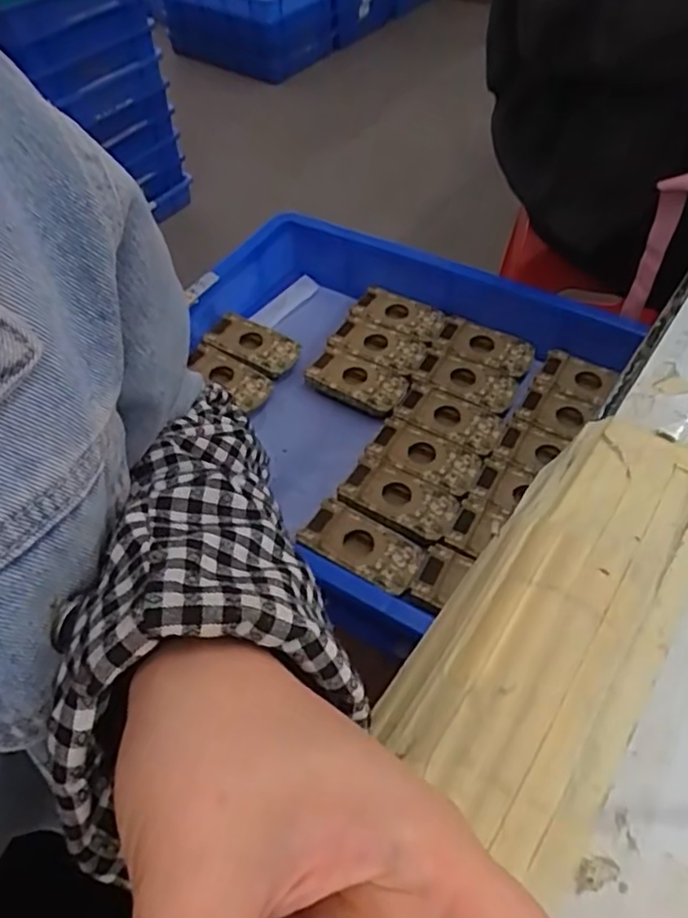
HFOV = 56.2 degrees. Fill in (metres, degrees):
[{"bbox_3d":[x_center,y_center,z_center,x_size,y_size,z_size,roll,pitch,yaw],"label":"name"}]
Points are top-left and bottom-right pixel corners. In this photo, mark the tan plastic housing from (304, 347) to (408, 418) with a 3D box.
[{"bbox_3d":[0.014,-0.075,0.632,0.100,0.014,0.050,27,58,21],"label":"tan plastic housing"}]

